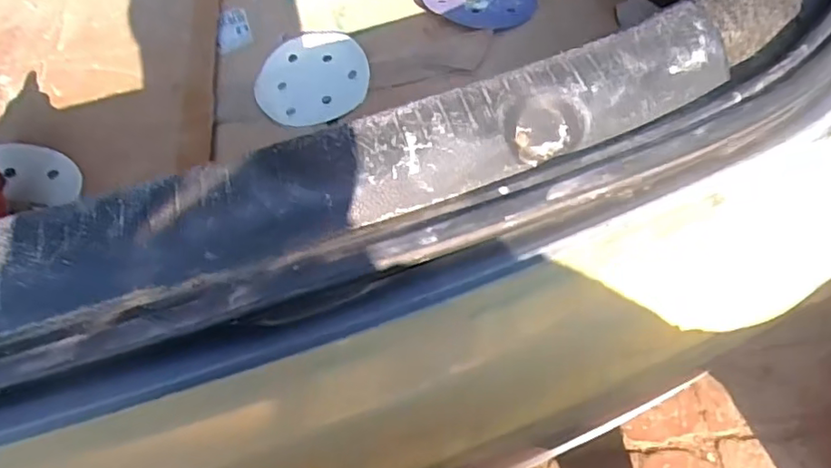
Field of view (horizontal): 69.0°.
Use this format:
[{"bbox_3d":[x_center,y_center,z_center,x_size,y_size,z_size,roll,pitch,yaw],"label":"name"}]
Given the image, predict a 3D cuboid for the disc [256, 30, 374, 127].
[{"bbox_3d":[-0.103,-0.159,0.612,0.113,0.009,0.122,-4,62,8],"label":"disc"}]

